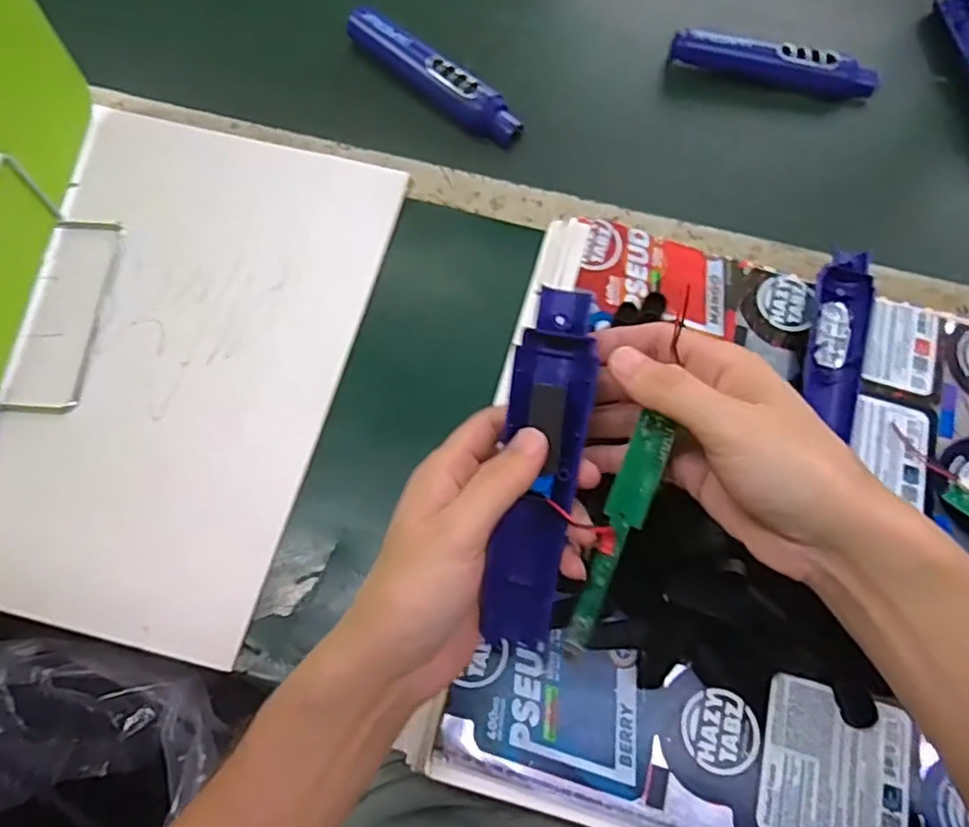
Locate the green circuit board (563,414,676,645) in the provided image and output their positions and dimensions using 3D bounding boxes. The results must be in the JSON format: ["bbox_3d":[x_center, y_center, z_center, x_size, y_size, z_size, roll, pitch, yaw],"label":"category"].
[{"bbox_3d":[0.065,0.059,0.322,0.019,0.007,0.118,20,95,7],"label":"green circuit board"}]

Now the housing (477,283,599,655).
[{"bbox_3d":[0.027,0.026,0.316,0.036,0.016,0.167,8,95,2],"label":"housing"}]

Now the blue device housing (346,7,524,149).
[{"bbox_3d":[-0.044,-0.275,0.540,0.170,0.025,0.038,36,72,13],"label":"blue device housing"}]

